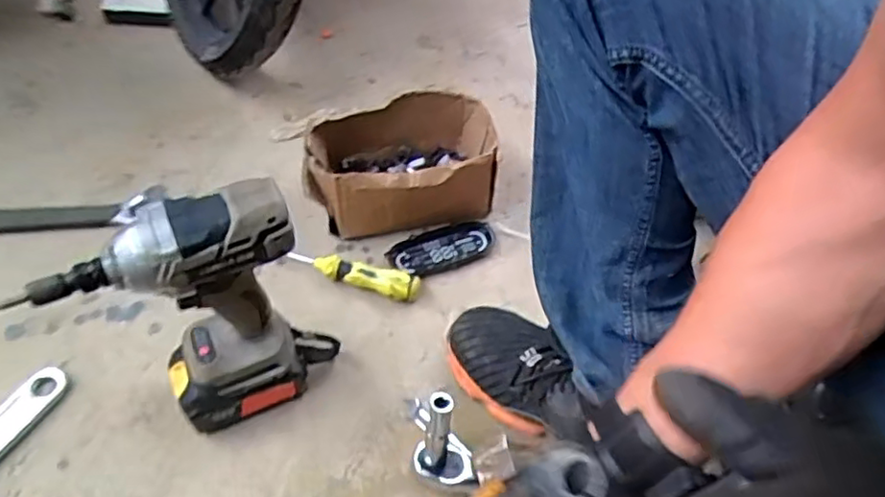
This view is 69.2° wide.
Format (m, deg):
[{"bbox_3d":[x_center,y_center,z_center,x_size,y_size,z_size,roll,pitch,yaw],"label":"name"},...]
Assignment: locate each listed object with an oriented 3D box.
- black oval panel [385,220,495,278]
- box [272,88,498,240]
[{"bbox_3d":[0.001,0.000,0.757,0.123,0.015,0.056,-16,54,-17],"label":"black oval panel"},{"bbox_3d":[-0.052,-0.102,0.782,0.214,0.101,0.140,-6,51,-9],"label":"box"}]

